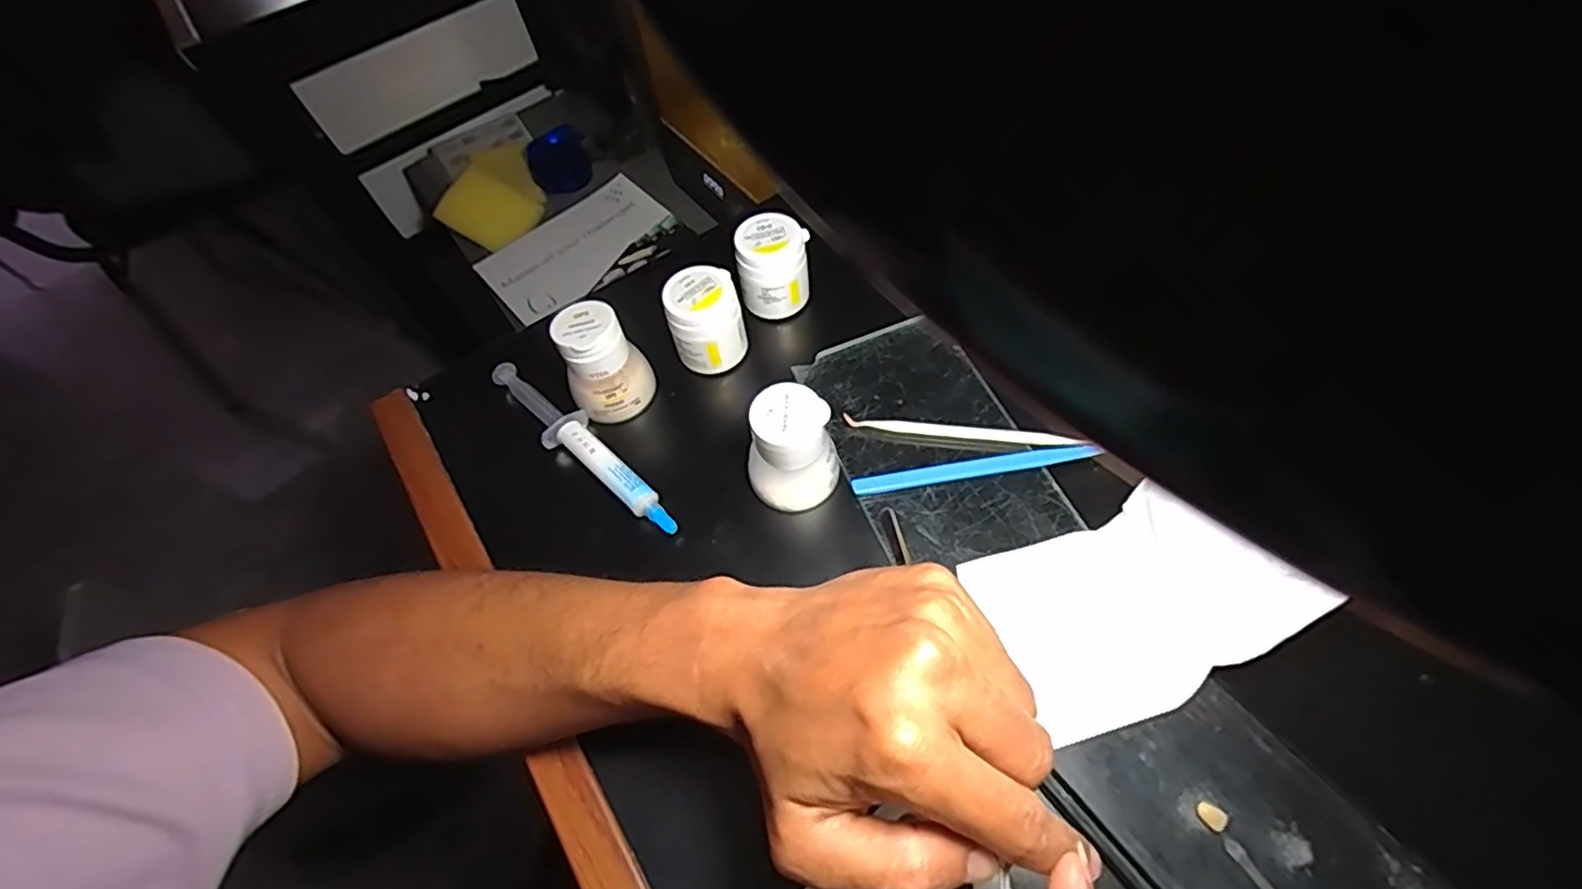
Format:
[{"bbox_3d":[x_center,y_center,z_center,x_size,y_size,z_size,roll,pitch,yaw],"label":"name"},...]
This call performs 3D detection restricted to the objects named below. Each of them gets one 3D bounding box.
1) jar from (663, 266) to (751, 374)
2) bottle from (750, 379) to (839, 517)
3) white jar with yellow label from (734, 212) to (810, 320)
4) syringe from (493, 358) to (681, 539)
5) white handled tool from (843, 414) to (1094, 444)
[{"bbox_3d":[-0.052,-0.076,0.415,0.046,0.052,0.043,-3,60,5],"label":"jar"},{"bbox_3d":[0.000,0.003,0.355,0.040,0.058,0.040,-3,60,5],"label":"bottle"},{"bbox_3d":[-0.011,-0.113,0.436,0.046,0.053,0.049,1,60,7],"label":"white jar with yellow label"},{"bbox_3d":[-0.122,0.000,0.394,0.152,0.019,0.026,39,71,24],"label":"syringe"},{"bbox_3d":[0.097,-0.007,0.386,0.132,0.005,0.007,4,61,9],"label":"white handled tool"}]

